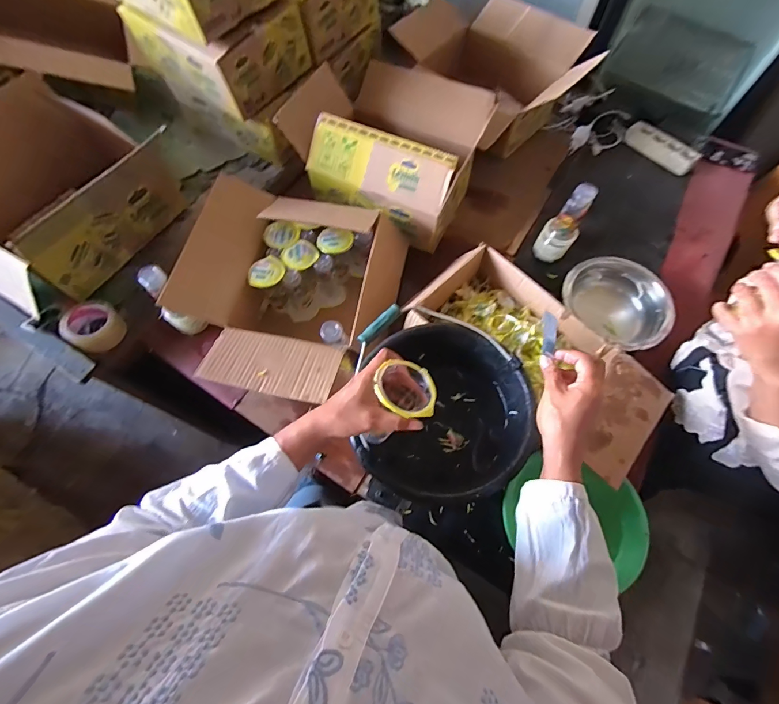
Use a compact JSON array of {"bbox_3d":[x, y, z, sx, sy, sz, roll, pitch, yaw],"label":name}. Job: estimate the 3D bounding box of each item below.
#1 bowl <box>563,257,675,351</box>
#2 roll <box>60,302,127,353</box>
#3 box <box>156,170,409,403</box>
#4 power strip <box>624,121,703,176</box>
[{"bbox_3d":[0.512,-0.115,0.841,0.201,0.096,0.225,-41,74,-17],"label":"bowl"},{"bbox_3d":[-0.613,-0.054,0.774,0.102,0.046,0.095,1,67,-1],"label":"roll"},{"bbox_3d":[-0.209,-0.123,0.786,0.399,0.175,0.461,17,67,6],"label":"box"},{"bbox_3d":[0.771,-0.581,1.069,0.073,0.044,0.206,-37,72,-16],"label":"power strip"}]

